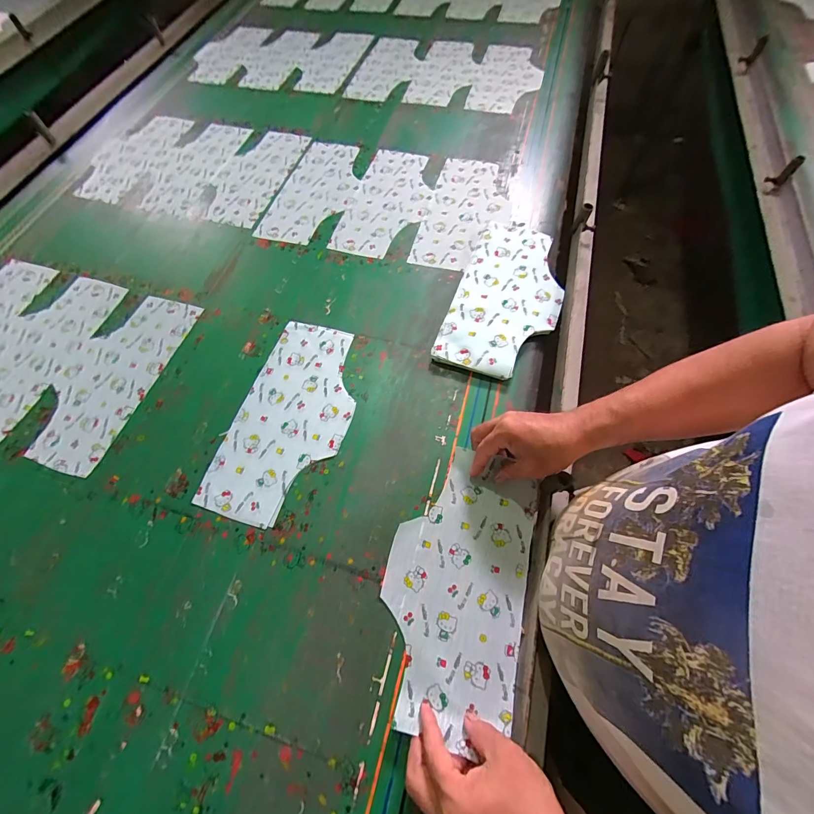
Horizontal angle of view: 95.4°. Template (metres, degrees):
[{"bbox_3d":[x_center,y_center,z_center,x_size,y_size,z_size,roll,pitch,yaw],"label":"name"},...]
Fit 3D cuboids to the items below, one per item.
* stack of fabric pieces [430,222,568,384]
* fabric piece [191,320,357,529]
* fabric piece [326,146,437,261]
[{"bbox_3d":[0.174,-0.193,0.637,0.171,0.022,0.327,17,65,12],"label":"stack of fabric pieces"},{"bbox_3d":[-0.173,0.011,0.564,0.169,0.006,0.322,14,65,11],"label":"fabric piece"},{"bbox_3d":[-0.037,-0.437,0.778,0.162,0.008,0.324,13,65,10],"label":"fabric piece"}]

